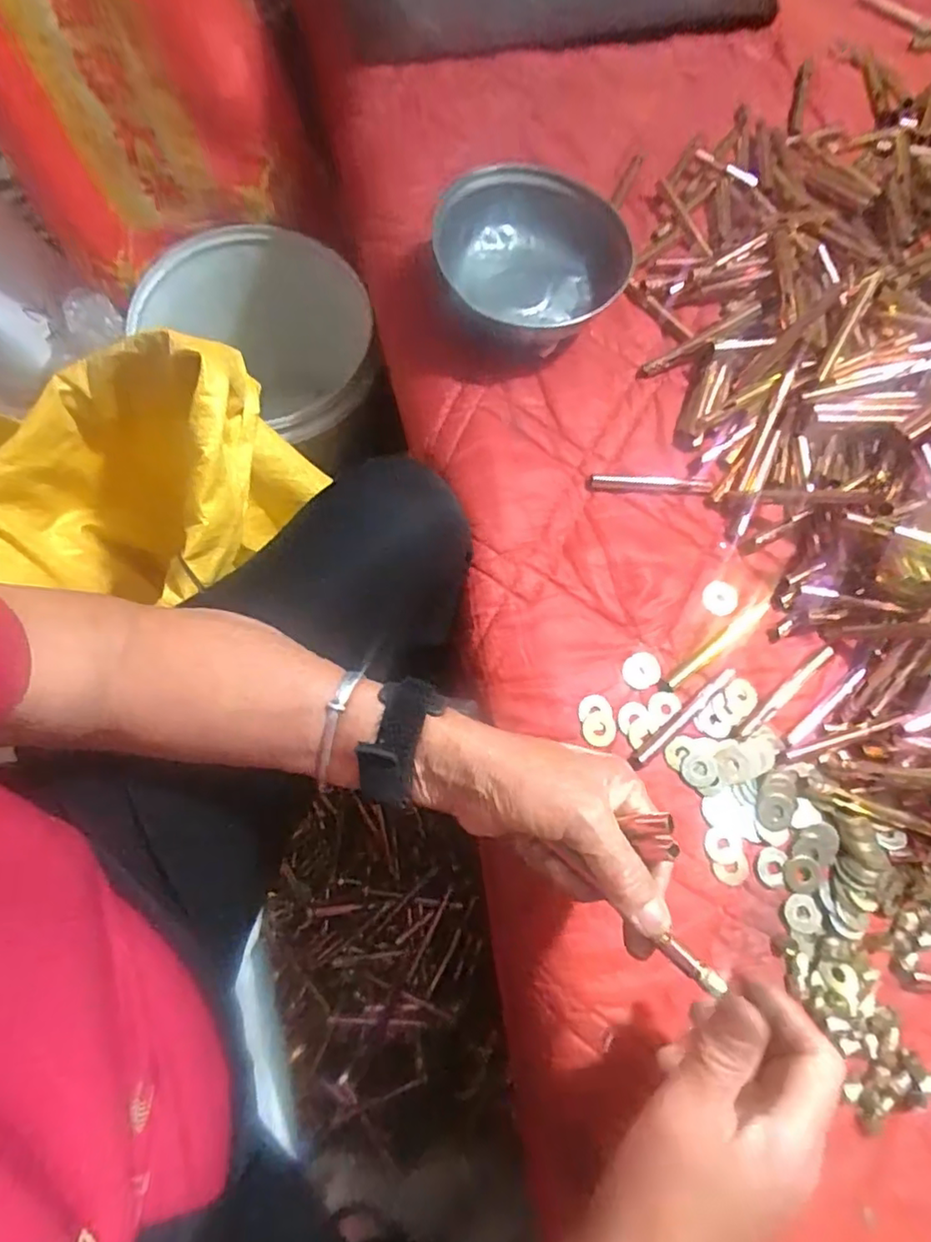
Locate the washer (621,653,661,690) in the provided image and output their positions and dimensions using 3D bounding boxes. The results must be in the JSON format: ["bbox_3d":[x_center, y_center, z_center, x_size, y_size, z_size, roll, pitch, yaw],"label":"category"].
[{"bbox_3d":[0.116,0.032,0.403,0.026,0.004,0.024,0,73,1],"label":"washer"}]

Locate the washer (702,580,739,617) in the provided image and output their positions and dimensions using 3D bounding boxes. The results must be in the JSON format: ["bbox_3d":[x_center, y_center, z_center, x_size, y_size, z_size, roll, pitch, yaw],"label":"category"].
[{"bbox_3d":[0.176,-0.016,0.422,0.024,0.004,0.028,28,74,5],"label":"washer"}]

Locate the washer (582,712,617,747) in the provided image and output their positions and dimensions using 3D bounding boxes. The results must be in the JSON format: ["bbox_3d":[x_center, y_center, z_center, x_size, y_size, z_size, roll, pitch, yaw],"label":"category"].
[{"bbox_3d":[0.085,0.068,0.385,0.021,0.005,0.020,14,73,1],"label":"washer"}]

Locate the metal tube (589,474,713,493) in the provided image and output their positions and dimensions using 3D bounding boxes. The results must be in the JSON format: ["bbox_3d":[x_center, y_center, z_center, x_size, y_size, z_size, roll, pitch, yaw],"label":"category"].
[{"bbox_3d":[0.134,-0.100,0.443,0.087,0.008,0.015,0,73,-3],"label":"metal tube"}]

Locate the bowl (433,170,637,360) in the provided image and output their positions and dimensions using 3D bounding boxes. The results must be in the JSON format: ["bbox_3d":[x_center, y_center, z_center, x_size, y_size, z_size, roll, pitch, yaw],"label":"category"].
[{"bbox_3d":[0.048,-0.263,0.464,0.141,0.058,0.145,-14,75,-9],"label":"bowl"}]

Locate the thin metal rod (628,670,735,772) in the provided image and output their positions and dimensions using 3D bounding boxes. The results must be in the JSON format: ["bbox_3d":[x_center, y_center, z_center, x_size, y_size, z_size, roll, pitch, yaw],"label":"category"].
[{"bbox_3d":[0.140,0.062,0.390,0.095,0.010,0.008,-37,79,-13],"label":"thin metal rod"}]

